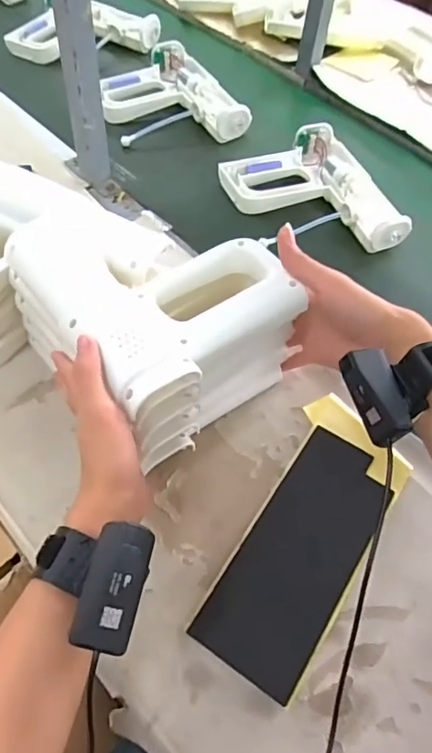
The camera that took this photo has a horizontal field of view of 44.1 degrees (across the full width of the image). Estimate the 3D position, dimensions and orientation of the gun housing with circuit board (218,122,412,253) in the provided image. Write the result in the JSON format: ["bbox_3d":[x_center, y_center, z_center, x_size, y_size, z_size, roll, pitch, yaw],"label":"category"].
[{"bbox_3d":[0.122,-0.236,0.707,0.191,0.045,0.215,-16,60,-12],"label":"gun housing with circuit board"}]

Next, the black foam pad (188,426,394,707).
[{"bbox_3d":[0.075,0.149,0.457,0.088,0.010,0.211,30,65,17],"label":"black foam pad"}]

